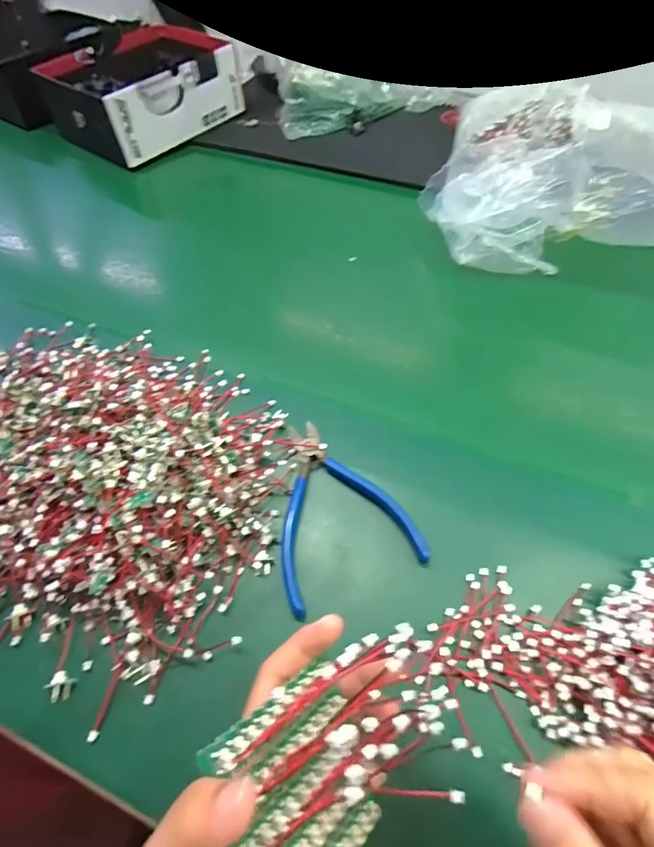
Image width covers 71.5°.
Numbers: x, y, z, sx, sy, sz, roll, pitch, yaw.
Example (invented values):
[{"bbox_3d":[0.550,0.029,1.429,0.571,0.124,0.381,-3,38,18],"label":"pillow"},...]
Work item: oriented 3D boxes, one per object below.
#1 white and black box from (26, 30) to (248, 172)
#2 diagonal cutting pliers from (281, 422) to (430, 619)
[{"bbox_3d":[-0.294,-0.524,0.715,0.229,0.084,0.243,36,64,24],"label":"white and black box"},{"bbox_3d":[-0.002,0.060,0.344,0.100,0.011,0.135,-22,57,-12],"label":"diagonal cutting pliers"}]

